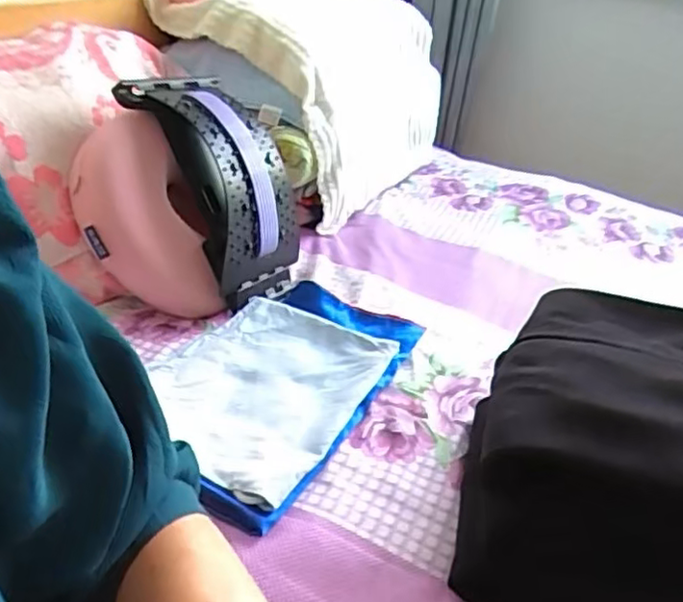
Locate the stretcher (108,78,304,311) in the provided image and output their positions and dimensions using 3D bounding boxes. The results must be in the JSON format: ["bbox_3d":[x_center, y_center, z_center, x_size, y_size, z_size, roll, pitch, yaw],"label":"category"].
[{"bbox_3d":[-0.148,-0.147,0.855,0.108,0.308,0.162,-15,15,41],"label":"stretcher"}]

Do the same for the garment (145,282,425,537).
[{"bbox_3d":[-0.077,0.085,0.707,0.214,0.030,0.344,20,35,20],"label":"garment"}]

